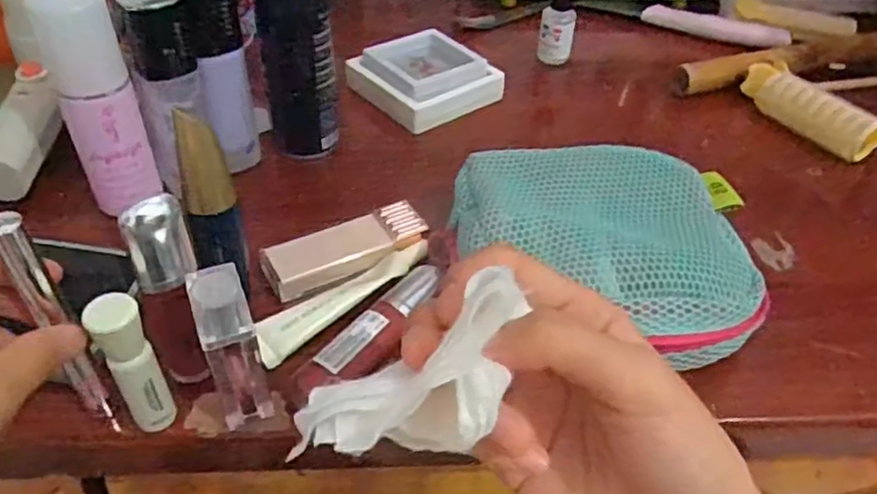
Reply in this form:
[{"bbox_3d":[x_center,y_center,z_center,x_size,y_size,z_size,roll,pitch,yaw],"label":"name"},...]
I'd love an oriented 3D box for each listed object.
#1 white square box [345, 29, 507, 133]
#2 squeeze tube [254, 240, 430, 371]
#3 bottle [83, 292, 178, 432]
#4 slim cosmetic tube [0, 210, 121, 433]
[{"bbox_3d":[-0.012,-0.127,0.509,0.096,0.033,0.084,-27,51,-29],"label":"white square box"},{"bbox_3d":[-0.049,0.025,0.352,0.105,0.011,0.020,-31,53,-32],"label":"squeeze tube"},{"bbox_3d":[-0.124,0.049,0.275,0.019,0.072,0.015,-22,48,-25],"label":"bottle"},{"bbox_3d":[-0.149,0.038,0.268,0.007,0.131,0.010,35,52,29],"label":"slim cosmetic tube"}]

